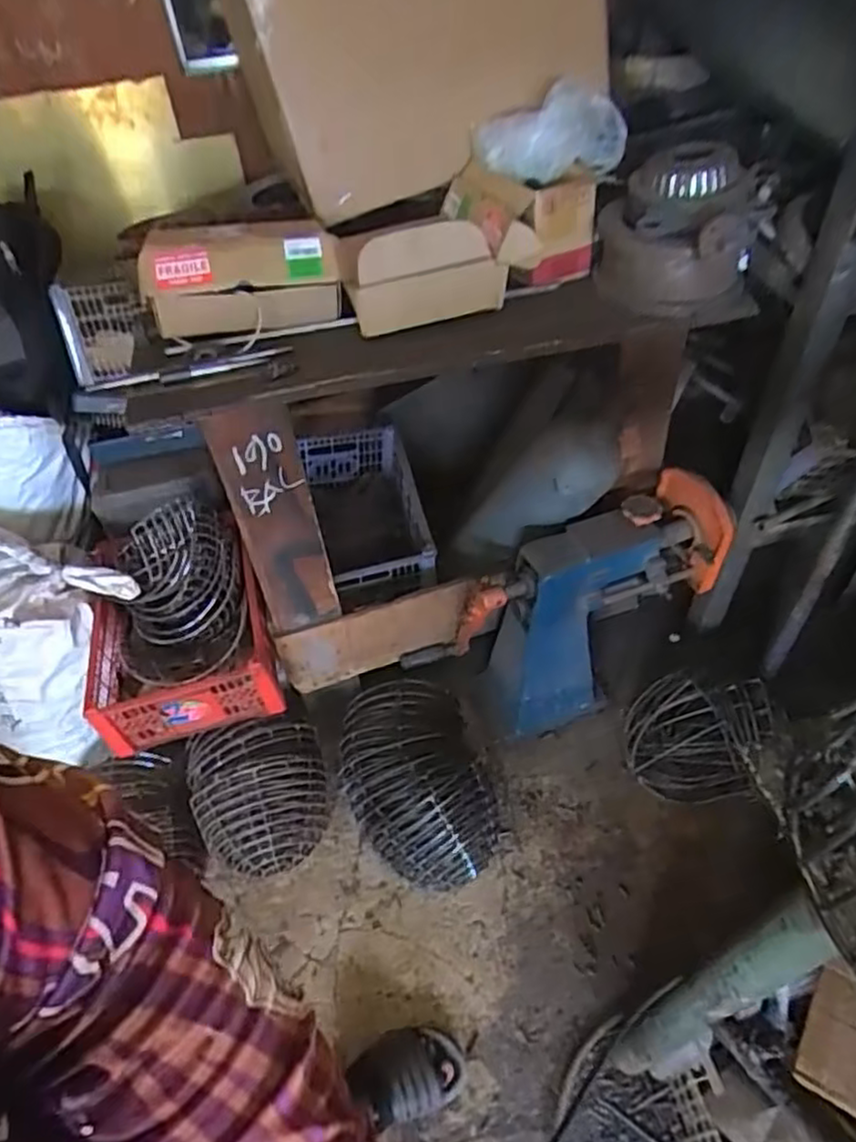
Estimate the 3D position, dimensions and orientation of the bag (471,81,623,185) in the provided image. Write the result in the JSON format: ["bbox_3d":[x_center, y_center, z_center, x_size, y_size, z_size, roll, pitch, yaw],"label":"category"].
[{"bbox_3d":[0.189,-0.696,1.100,0.231,0.102,0.158,2,49,9],"label":"bag"}]

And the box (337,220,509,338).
[{"bbox_3d":[-0.005,-0.428,1.015,0.221,0.120,0.081,-9,48,-1],"label":"box"}]

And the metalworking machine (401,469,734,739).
[{"bbox_3d":[0.270,0.093,1.347,0.559,0.449,0.191,-17,49,-8],"label":"metalworking machine"}]

